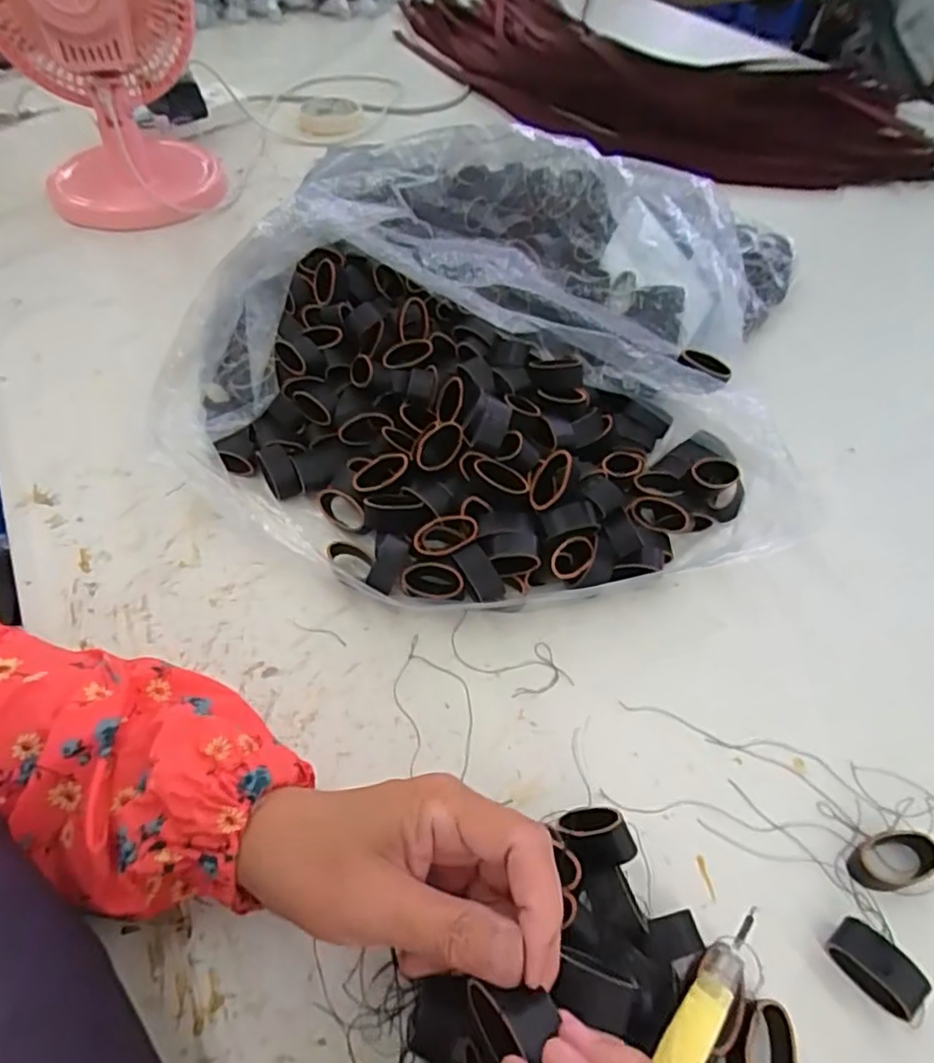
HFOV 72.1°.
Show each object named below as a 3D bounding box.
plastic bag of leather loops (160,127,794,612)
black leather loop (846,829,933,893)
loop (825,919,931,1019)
[{"bbox_3d":[0.032,-0.147,0.485,0.421,0.142,0.429,20,55,16],"label":"plastic bag of leather loops"},{"bbox_3d":[0.213,0.163,0.318,0.042,0.014,0.024,-12,53,-8],"label":"black leather loop"},{"bbox_3d":[0.182,0.196,0.286,0.021,0.021,0.037,-34,59,-23],"label":"loop"}]

